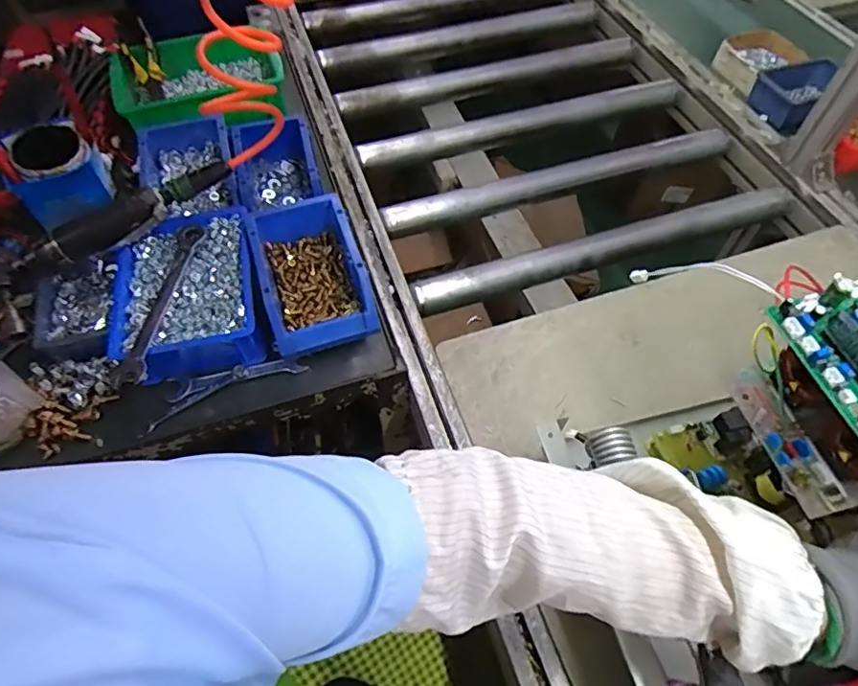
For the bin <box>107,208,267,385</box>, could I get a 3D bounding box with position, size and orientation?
[{"bbox_3d":[-0.275,-0.059,0.633,0.155,0.070,0.207,-13,58,-8],"label":"bin"}]

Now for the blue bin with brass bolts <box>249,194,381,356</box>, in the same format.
[{"bbox_3d":[-0.135,-0.075,0.644,0.115,0.092,0.181,-16,58,-9],"label":"blue bin with brass bolts"}]

